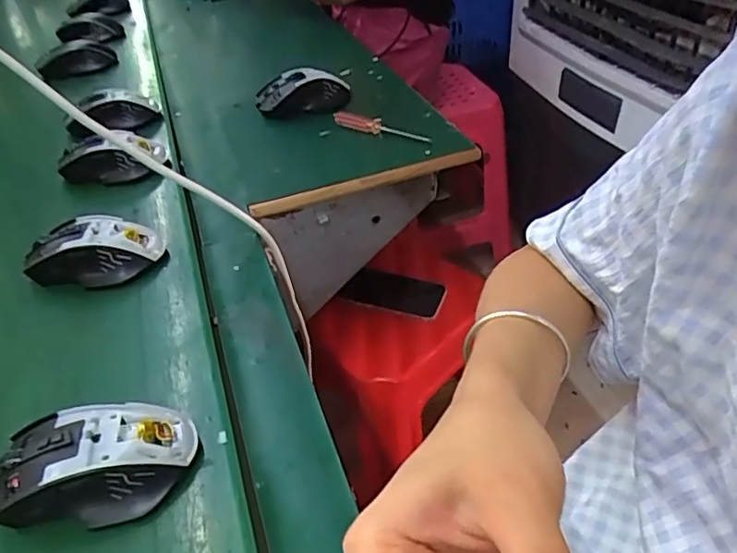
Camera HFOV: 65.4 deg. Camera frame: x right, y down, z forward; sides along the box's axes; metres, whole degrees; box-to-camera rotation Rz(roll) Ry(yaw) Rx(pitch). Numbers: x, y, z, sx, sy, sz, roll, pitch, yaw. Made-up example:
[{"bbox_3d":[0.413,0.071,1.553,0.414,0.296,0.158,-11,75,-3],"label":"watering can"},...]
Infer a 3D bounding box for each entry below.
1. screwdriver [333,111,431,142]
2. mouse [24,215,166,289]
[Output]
[{"bbox_3d":[0.013,-0.166,0.639,0.115,0.019,0.014,19,46,26],"label":"screwdriver"},{"bbox_3d":[-0.236,-0.022,0.493,0.105,0.039,0.057,-11,40,-7],"label":"mouse"}]

